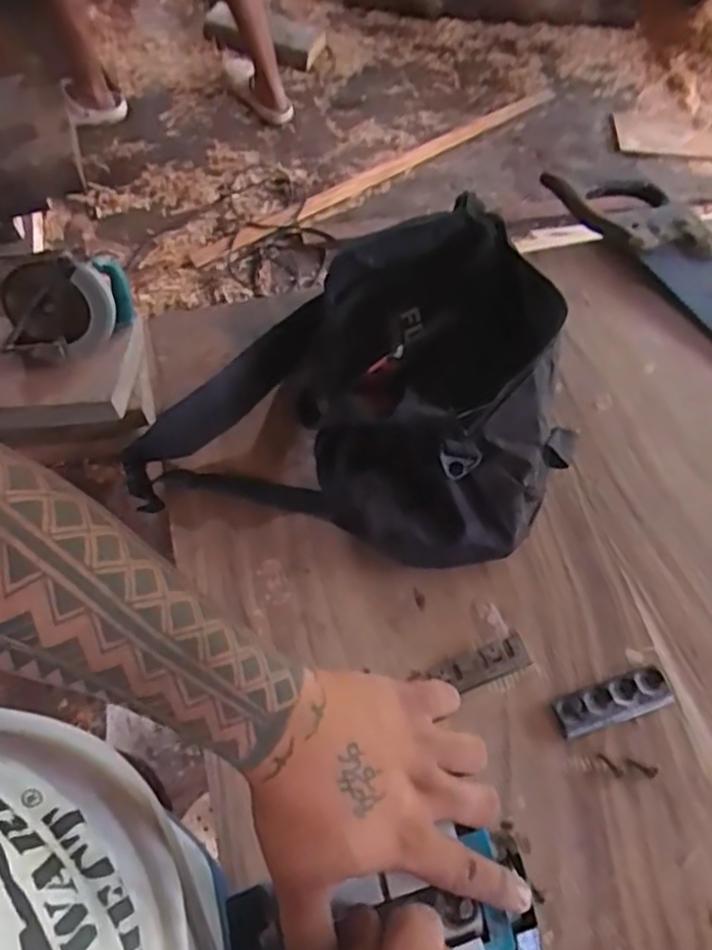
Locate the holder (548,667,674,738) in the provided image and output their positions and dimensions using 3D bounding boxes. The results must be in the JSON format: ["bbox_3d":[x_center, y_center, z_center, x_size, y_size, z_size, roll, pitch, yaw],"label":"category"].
[{"bbox_3d":[0.227,0.198,0.582,0.105,0.008,0.034,-16,65,-10],"label":"holder"}]

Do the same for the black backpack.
[{"bbox_3d":[-0.002,-0.100,0.650,0.411,0.123,0.336,7,63,1],"label":"black backpack"}]

